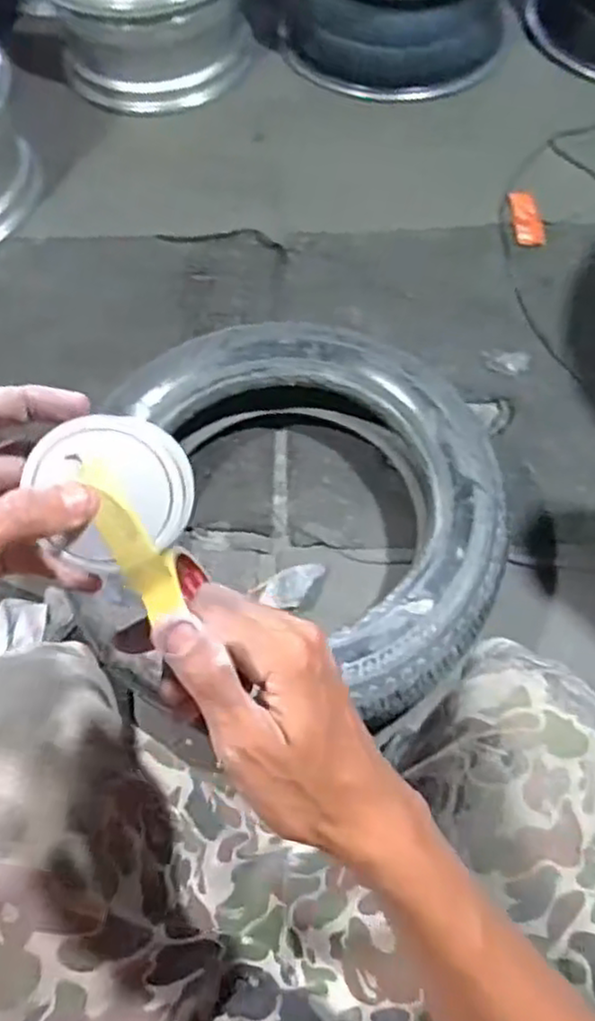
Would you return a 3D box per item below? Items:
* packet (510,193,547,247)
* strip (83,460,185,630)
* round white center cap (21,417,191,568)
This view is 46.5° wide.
[{"bbox_3d":[0.392,-0.501,1.187,0.047,0.016,0.123,-2,63,2],"label":"packet"},{"bbox_3d":[-0.072,0.014,0.301,0.020,0.076,0.007,-27,26,-11],"label":"strip"},{"bbox_3d":[-0.076,-0.010,0.300,0.067,0.014,0.061,-1,92,-27],"label":"round white center cap"}]

